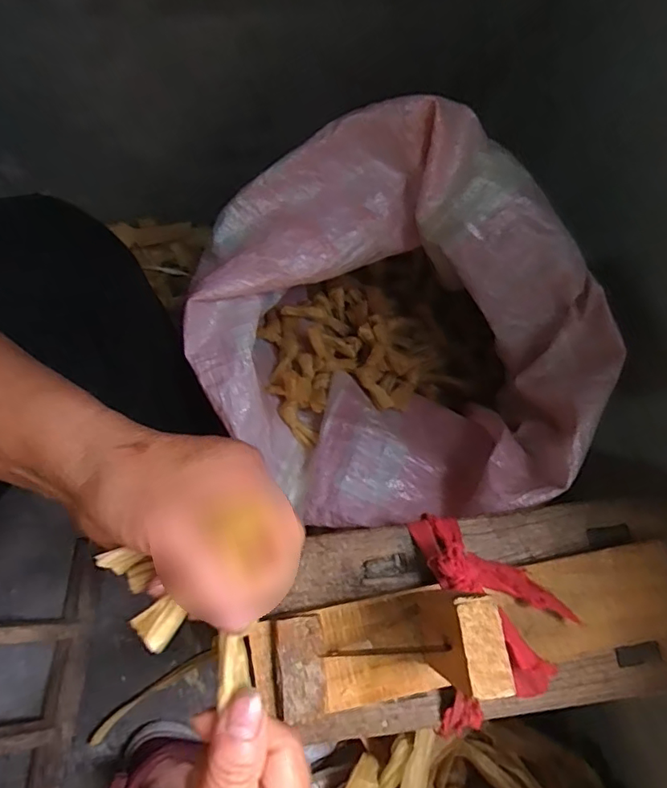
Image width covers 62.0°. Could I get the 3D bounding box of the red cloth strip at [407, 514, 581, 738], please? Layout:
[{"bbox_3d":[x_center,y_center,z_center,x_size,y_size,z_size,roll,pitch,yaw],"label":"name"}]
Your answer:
[{"bbox_3d":[0.102,0.141,0.351,0.082,0.048,0.131,-6,75,-4],"label":"red cloth strip"}]

